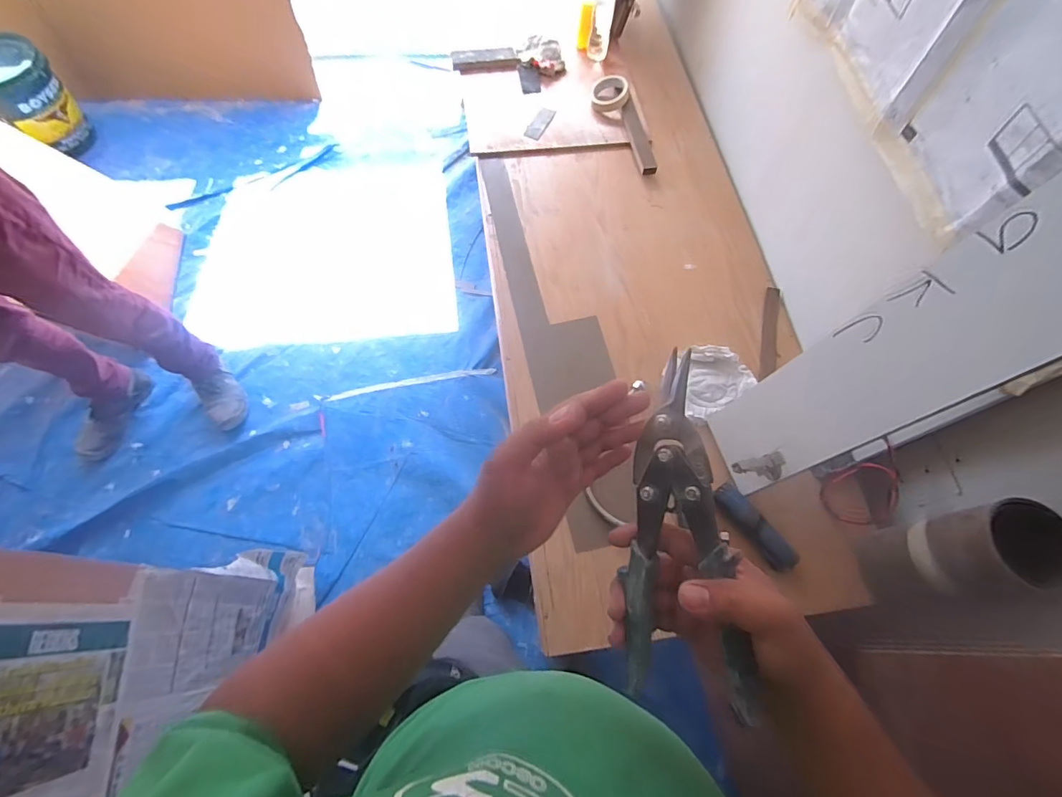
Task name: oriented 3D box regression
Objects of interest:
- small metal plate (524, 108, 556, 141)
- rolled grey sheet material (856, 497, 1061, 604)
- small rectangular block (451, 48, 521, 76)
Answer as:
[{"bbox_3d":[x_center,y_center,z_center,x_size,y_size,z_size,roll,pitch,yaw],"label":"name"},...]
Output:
[{"bbox_3d":[0.025,-0.705,1.240,0.043,0.006,0.122,23,68,9],"label":"small metal plate"},{"bbox_3d":[0.602,0.223,0.689,0.113,0.240,0.108,-5,67,-4],"label":"rolled grey sheet material"},{"bbox_3d":[-0.122,-0.912,1.303,0.178,0.025,0.069,-7,66,-4],"label":"small rectangular block"}]

